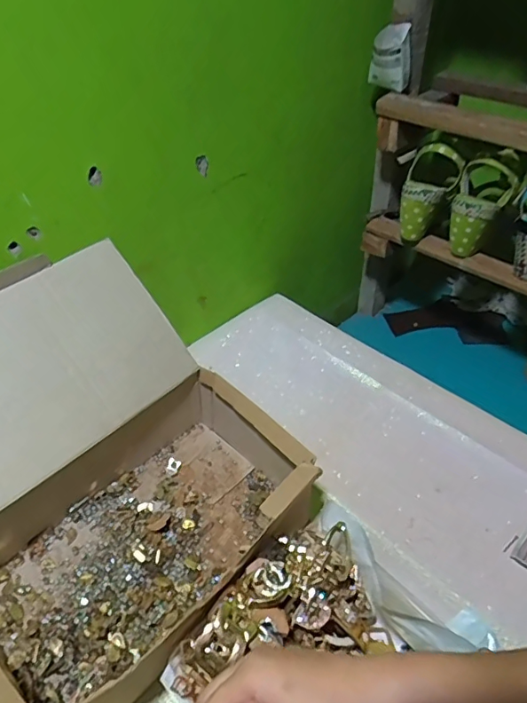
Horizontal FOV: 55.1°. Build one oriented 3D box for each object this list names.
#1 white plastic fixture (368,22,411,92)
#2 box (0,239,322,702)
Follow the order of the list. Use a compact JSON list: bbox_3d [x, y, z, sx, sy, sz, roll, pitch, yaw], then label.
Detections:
[{"bbox_3d":[0.194,-0.446,0.765,0.057,0.077,0.045,9,44,10],"label":"white plastic fixture"},{"bbox_3d":[-0.169,0.110,0.513,0.333,0.221,0.348,-33,52,-30],"label":"box"}]

